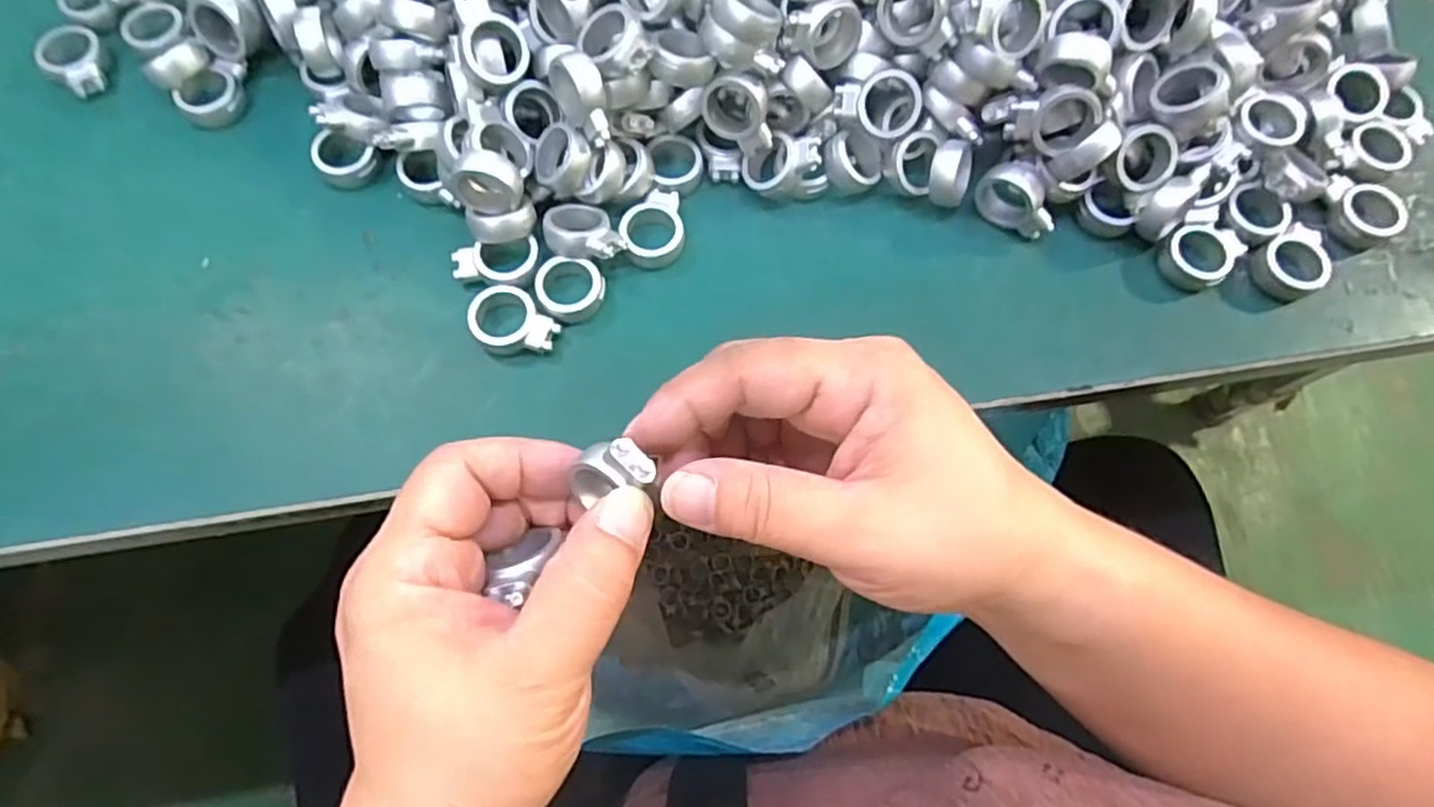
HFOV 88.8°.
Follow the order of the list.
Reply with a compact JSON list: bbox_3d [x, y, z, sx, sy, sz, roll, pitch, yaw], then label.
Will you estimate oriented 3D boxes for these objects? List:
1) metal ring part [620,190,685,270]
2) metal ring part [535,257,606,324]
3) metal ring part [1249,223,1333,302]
[{"bbox_3d":[-0.027,-0.072,0.299,0.025,0.012,0.031,-7,72,-4],"label":"metal ring part"},{"bbox_3d":[-0.058,-0.045,0.289,0.026,0.009,0.024,0,71,-1],"label":"metal ring part"},{"bbox_3d":[0.237,-0.057,0.300,0.033,0.010,0.026,-31,75,-11],"label":"metal ring part"}]

